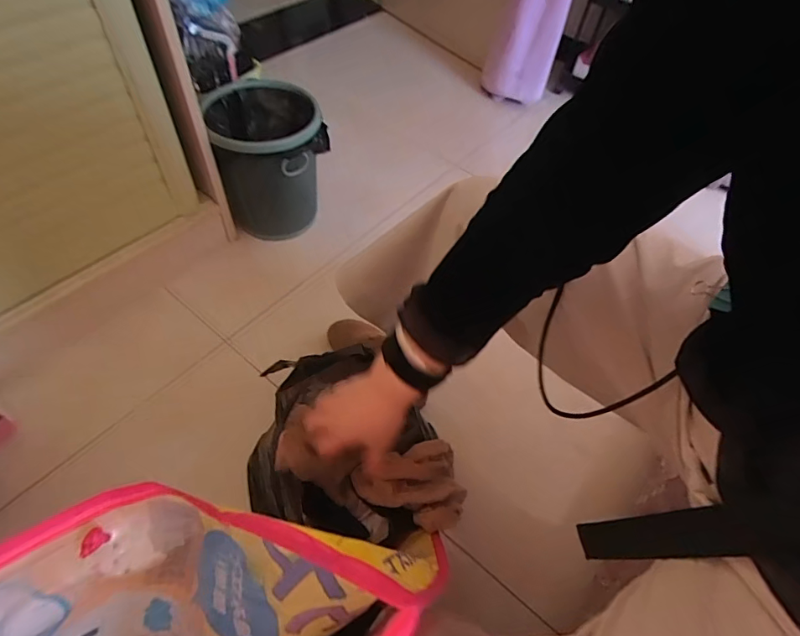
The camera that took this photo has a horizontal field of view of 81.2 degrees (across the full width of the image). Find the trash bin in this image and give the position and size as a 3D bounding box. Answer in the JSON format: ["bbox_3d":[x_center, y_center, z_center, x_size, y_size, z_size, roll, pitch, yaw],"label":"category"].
[{"bbox_3d":[-0.286,-0.356,1.044,0.224,0.267,0.257,-14,56,-15],"label":"trash bin"}]

